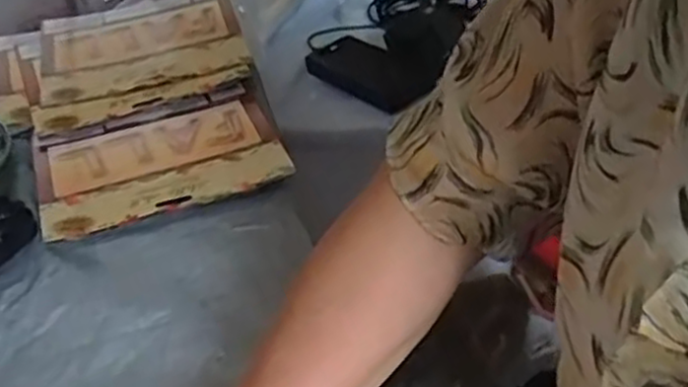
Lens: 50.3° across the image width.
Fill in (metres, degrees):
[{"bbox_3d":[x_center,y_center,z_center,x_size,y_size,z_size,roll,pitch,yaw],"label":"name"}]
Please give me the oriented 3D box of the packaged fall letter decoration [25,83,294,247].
[{"bbox_3d":[-0.152,-0.033,0.605,0.198,0.014,0.143,-18,43,-13],"label":"packaged fall letter decoration"}]

